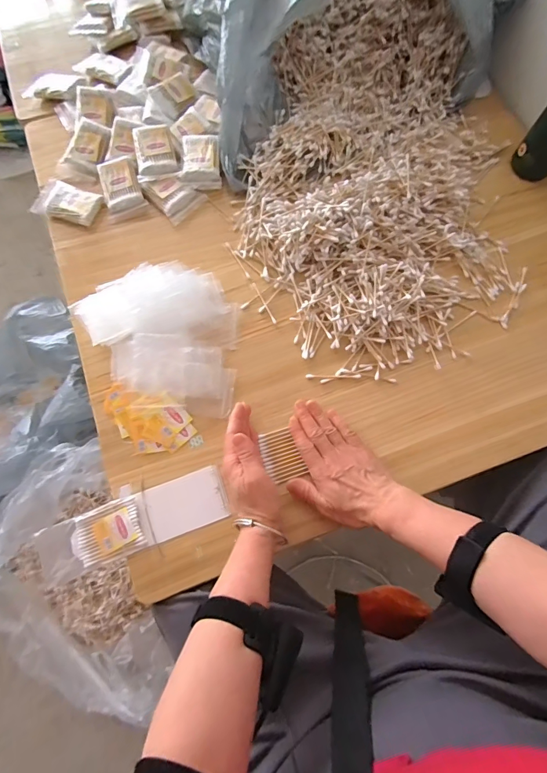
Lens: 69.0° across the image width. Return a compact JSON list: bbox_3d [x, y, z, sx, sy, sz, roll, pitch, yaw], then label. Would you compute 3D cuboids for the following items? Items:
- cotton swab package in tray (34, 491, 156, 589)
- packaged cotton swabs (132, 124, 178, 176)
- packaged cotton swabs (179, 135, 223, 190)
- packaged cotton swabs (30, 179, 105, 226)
[{"bbox_3d":[-0.201,0.172,0.452,0.124,0.019,0.061,-21,75,-4],"label":"cotton swab package in tray"},{"bbox_3d":[-0.172,-0.341,0.576,0.055,0.014,0.073,-11,94,3],"label":"packaged cotton swabs"},{"bbox_3d":[-0.105,-0.327,0.580,0.057,0.019,0.080,0,75,2],"label":"packaged cotton swabs"},{"bbox_3d":[-0.298,-0.265,0.575,0.093,0.015,0.056,18,76,7],"label":"packaged cotton swabs"}]

